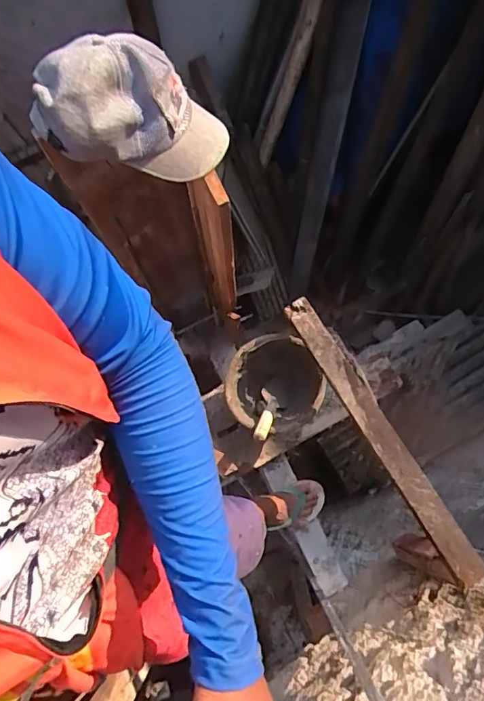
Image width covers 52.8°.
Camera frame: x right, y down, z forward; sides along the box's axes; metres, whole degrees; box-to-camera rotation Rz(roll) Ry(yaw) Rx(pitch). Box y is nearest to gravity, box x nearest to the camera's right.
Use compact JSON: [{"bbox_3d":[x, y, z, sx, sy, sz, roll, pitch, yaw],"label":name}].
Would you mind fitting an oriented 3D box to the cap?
[{"bbox_3d":[-0.147,-0.320,0.658,0.251,0.115,0.155,4,104,-35],"label":"cap"}]

